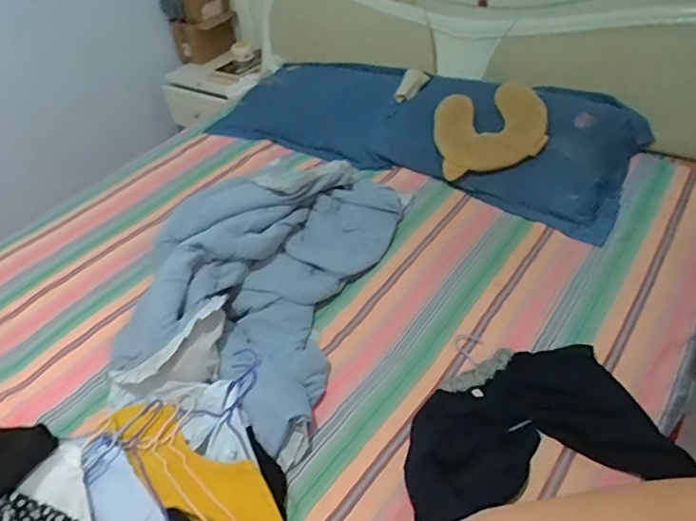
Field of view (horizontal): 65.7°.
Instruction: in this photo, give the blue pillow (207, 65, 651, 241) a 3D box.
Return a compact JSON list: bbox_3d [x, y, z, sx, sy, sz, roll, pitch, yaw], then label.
[{"bbox_3d":[0.193,-0.475,1.770,1.399,0.187,0.492,21,48,28],"label":"blue pillow"}]

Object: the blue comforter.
[{"bbox_3d":[-0.217,0.006,1.248,0.513,0.225,0.821,8,43,16],"label":"blue comforter"}]

